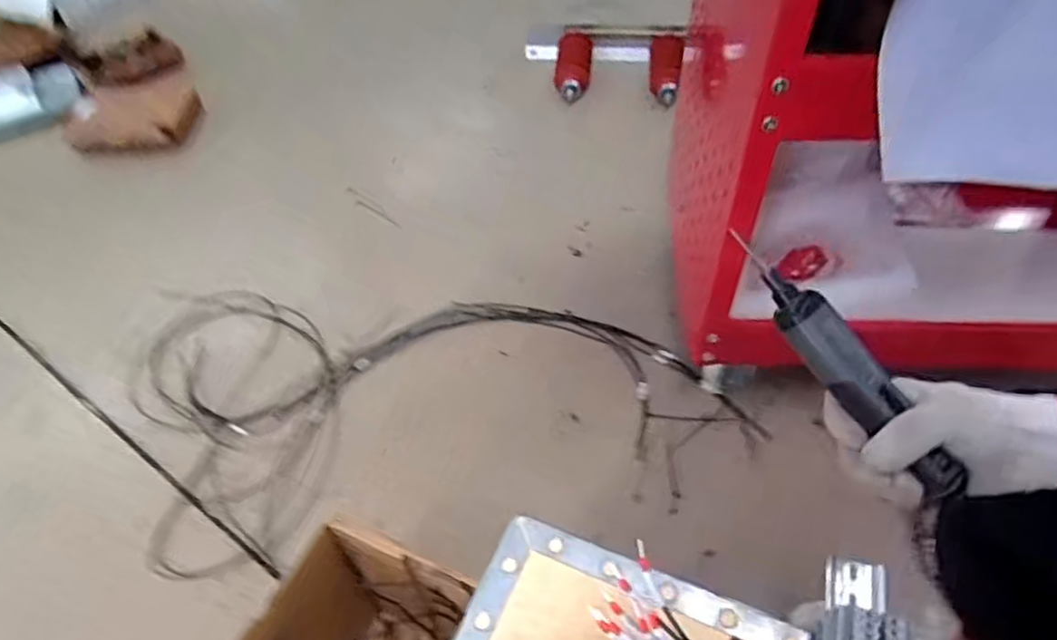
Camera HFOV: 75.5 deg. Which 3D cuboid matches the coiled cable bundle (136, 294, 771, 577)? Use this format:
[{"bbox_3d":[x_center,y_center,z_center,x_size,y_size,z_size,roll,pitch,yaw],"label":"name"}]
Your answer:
[{"bbox_3d":[-0.154,0.081,1.057,0.888,0.041,0.494,-11,49,-5],"label":"coiled cable bundle"}]

